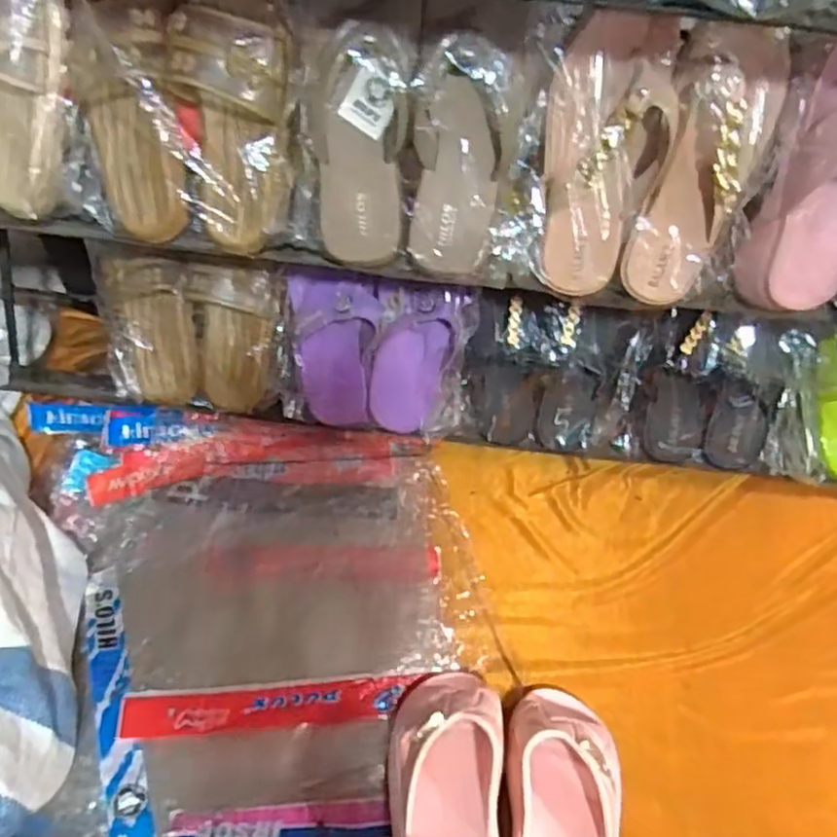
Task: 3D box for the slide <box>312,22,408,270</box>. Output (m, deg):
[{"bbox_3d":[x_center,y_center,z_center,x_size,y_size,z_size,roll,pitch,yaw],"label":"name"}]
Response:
[{"bbox_3d":[-0.051,-0.219,0.573,0.077,0.189,0.047,1,29,-3],"label":"slide"}]

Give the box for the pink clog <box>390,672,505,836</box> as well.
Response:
[{"bbox_3d":[0.028,0.316,0.606,0.101,0.085,0.258,5,34,0],"label":"pink clog"}]

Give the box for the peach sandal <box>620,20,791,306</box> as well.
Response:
[{"bbox_3d":[0.238,-0.202,0.573,0.090,0.216,0.060,17,33,8],"label":"peach sandal"}]

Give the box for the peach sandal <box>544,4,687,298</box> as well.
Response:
[{"bbox_3d":[0.152,-0.210,0.567,0.100,0.218,0.040,7,24,1],"label":"peach sandal"}]

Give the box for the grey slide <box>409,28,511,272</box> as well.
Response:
[{"bbox_3d":[0.032,-0.210,0.569,0.073,0.181,0.038,3,27,-2],"label":"grey slide"}]

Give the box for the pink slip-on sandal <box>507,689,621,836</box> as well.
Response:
[{"bbox_3d":[0.131,0.333,0.623,0.104,0.094,0.236,26,39,-6],"label":"pink slip-on sandal"}]

